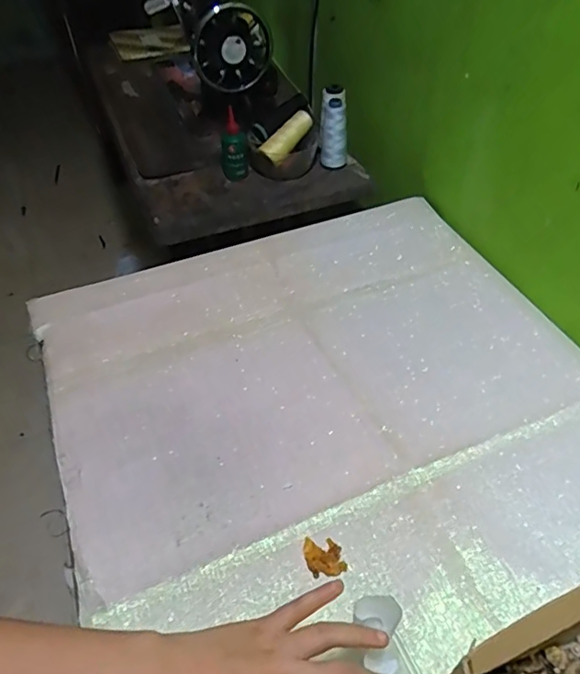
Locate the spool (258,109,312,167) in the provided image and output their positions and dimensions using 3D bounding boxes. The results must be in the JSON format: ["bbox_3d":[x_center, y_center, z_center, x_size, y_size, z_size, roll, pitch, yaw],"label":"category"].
[{"bbox_3d":[-0.004,-0.340,0.926,0.107,0.041,0.034,-47,56,-7],"label":"spool"}]

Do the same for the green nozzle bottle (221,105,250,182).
[{"bbox_3d":[-0.094,-0.318,0.905,0.044,0.135,0.033,-10,47,-4],"label":"green nozzle bottle"}]

